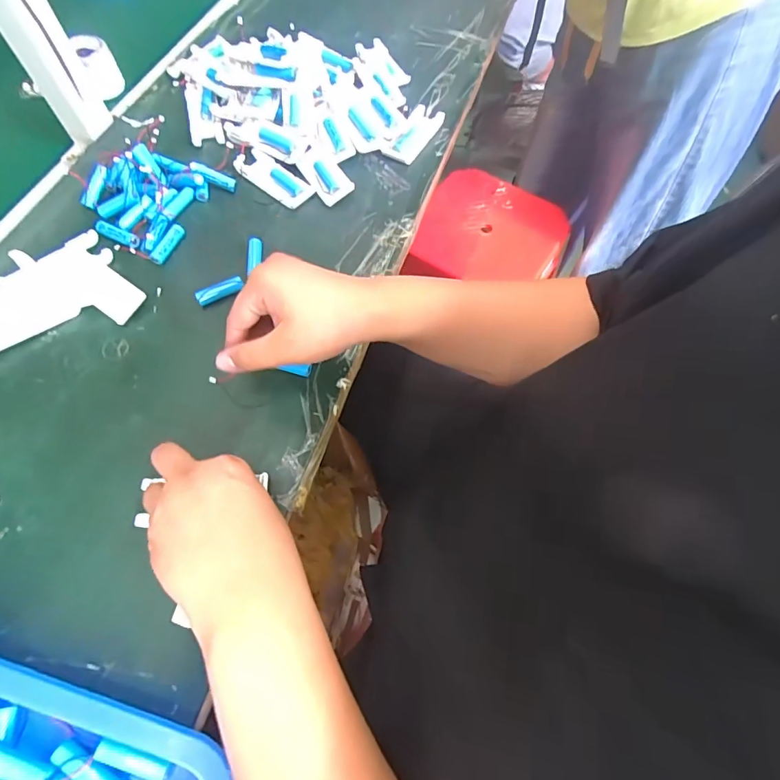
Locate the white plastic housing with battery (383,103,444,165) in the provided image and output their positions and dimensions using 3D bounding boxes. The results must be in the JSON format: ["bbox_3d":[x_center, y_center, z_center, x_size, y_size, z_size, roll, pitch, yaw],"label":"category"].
[{"bbox_3d":[0.032,-0.329,0.565,0.038,0.018,0.103,29,68,12],"label":"white plastic housing with battery"}]

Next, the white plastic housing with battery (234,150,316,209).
[{"bbox_3d":[-0.138,-0.254,0.530,0.099,0.019,0.037,37,70,13],"label":"white plastic housing with battery"}]

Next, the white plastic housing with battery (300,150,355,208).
[{"bbox_3d":[-0.075,-0.255,0.528,0.039,0.016,0.078,-27,70,-13],"label":"white plastic housing with battery"}]

